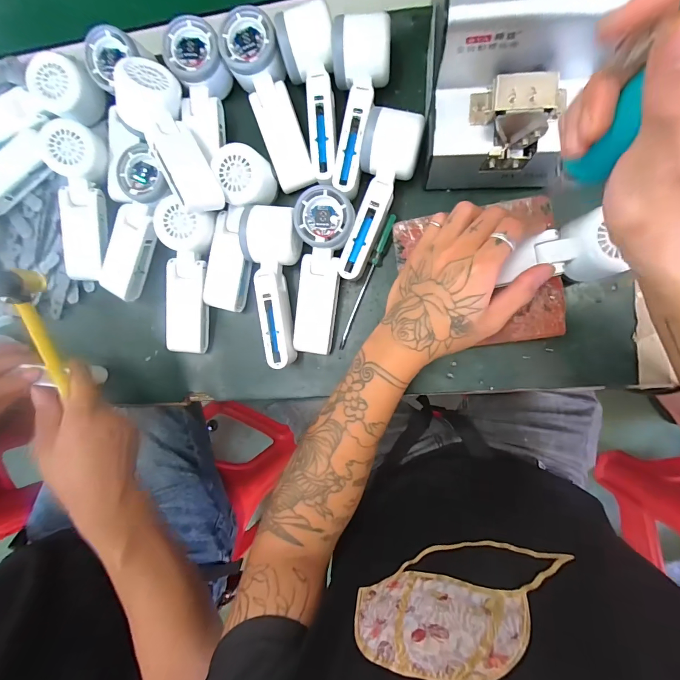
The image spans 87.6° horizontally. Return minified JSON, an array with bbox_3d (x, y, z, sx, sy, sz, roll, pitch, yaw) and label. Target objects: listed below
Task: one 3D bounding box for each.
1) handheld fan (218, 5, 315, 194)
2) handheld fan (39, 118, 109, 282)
[{"bbox_3d":[-0.071,-0.245,0.368,0.056,0.043,0.176,-18,104,8],"label":"handheld fan"},{"bbox_3d":[-0.288,-0.151,0.403,0.050,0.035,0.168,11,108,9],"label":"handheld fan"}]

